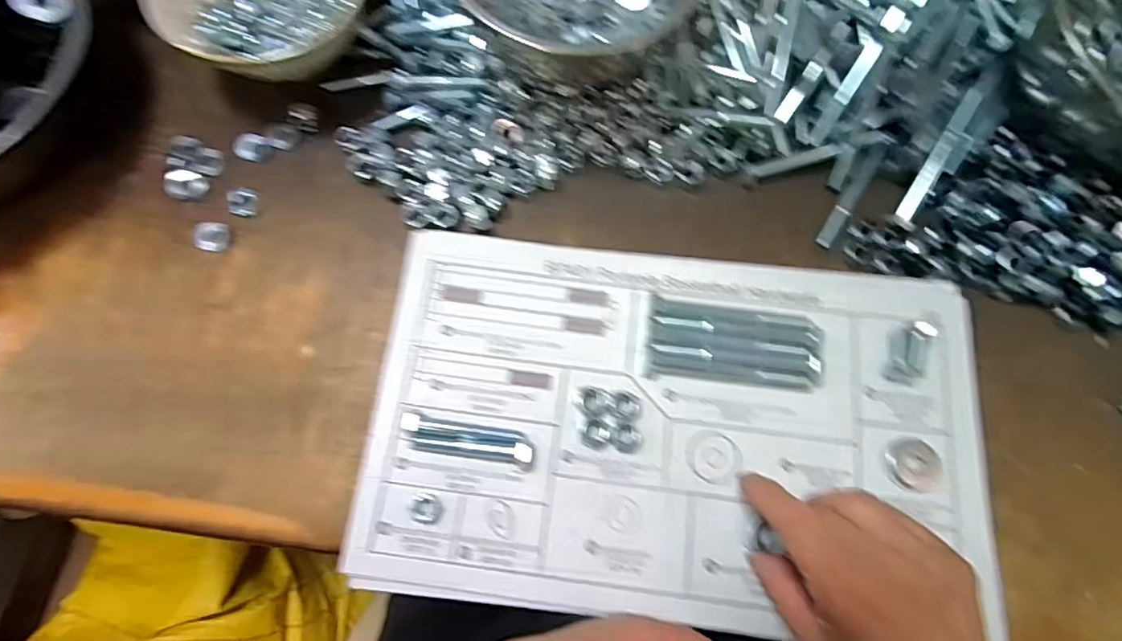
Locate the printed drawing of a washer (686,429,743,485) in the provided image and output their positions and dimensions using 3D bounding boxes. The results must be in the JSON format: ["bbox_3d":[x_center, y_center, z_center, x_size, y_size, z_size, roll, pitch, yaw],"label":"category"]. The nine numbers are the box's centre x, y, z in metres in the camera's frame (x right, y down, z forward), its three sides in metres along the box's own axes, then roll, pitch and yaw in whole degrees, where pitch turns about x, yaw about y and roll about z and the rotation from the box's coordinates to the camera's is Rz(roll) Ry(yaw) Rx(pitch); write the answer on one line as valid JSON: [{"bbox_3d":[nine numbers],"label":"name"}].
[{"bbox_3d":[0.096,0.085,0.343,0.034,0.004,0.032,1,73,0],"label":"printed drawing of a washer"}]

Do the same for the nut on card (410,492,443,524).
[{"bbox_3d":[-0.081,0.112,0.331,0.017,0.004,0.018,1,73,0],"label":"nut on card"}]

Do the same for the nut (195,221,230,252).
[{"bbox_3d":[-0.246,-0.059,0.391,0.022,0.007,0.021,0,73,0],"label":"nut"}]

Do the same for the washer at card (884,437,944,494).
[{"bbox_3d":[0.216,0.089,0.338,0.032,0.004,0.031,0,73,0],"label":"washer at card"}]

